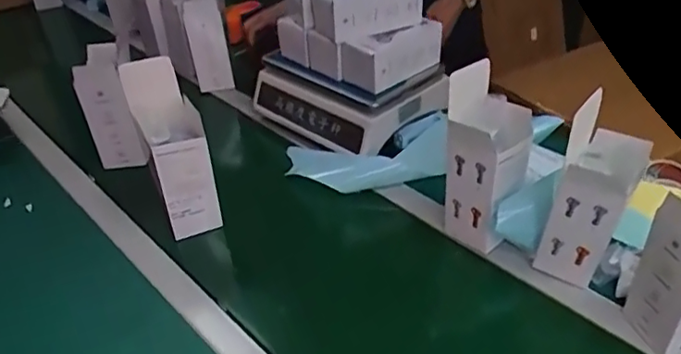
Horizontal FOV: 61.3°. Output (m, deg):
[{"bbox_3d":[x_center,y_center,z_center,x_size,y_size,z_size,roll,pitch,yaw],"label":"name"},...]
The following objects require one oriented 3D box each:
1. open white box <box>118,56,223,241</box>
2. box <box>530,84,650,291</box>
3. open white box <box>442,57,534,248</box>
[{"bbox_3d":[-0.236,-0.035,0.807,0.079,0.235,0.110,-21,41,-22],"label":"open white box"},{"bbox_3d":[0.295,0.025,0.673,0.086,0.231,0.080,22,44,29],"label":"box"},{"bbox_3d":[0.190,-0.018,0.743,0.074,0.230,0.102,-33,46,-33],"label":"open white box"}]

